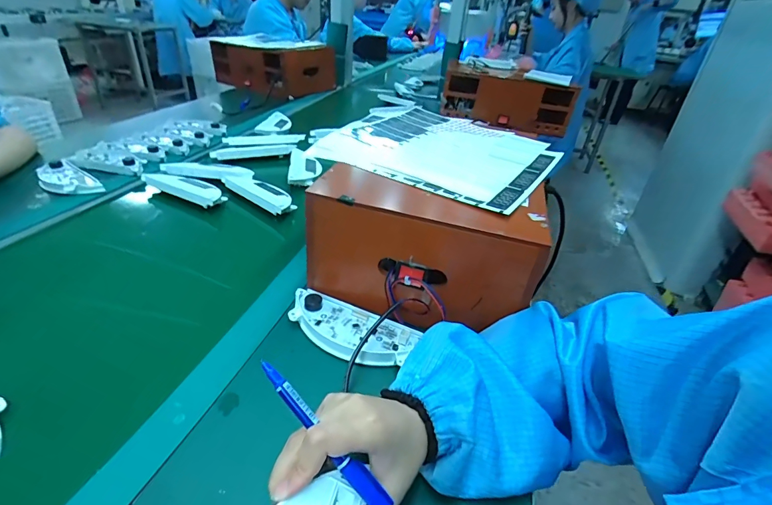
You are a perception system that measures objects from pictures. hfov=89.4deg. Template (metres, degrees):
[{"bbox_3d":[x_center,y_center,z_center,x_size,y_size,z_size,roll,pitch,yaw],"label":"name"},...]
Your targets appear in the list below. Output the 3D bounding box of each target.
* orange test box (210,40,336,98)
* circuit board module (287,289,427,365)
[{"bbox_3d":[-0.428,-0.710,1.473,0.417,0.147,0.288,21,37,23],"label":"orange test box"},{"bbox_3d":[-0.046,0.084,0.450,0.150,0.021,0.069,19,36,20],"label":"circuit board module"}]

